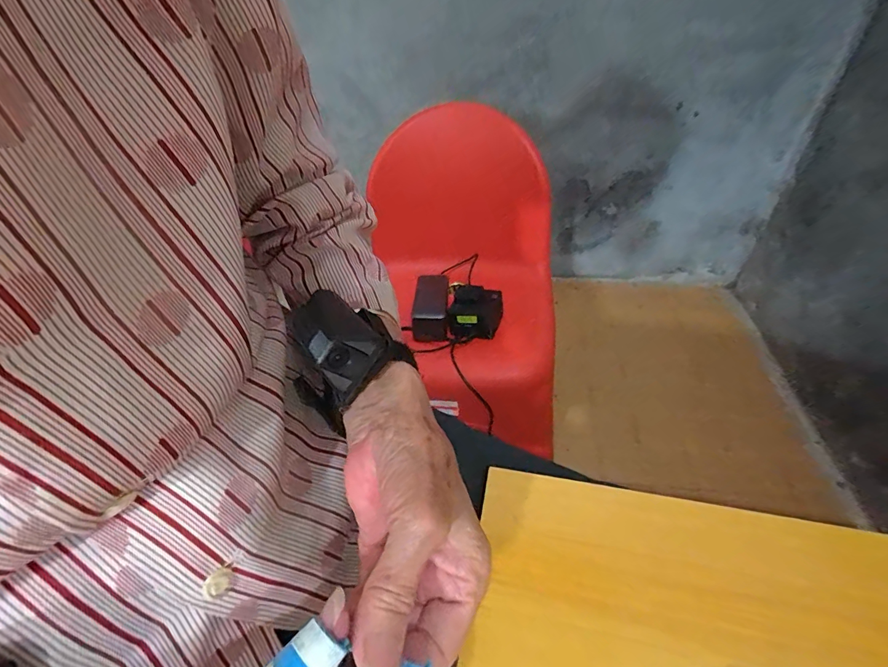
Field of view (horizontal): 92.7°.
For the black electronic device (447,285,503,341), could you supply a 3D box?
[{"bbox_3d":[0.051,-0.032,0.674,0.086,0.033,0.096,8,47,15],"label":"black electronic device"}]

